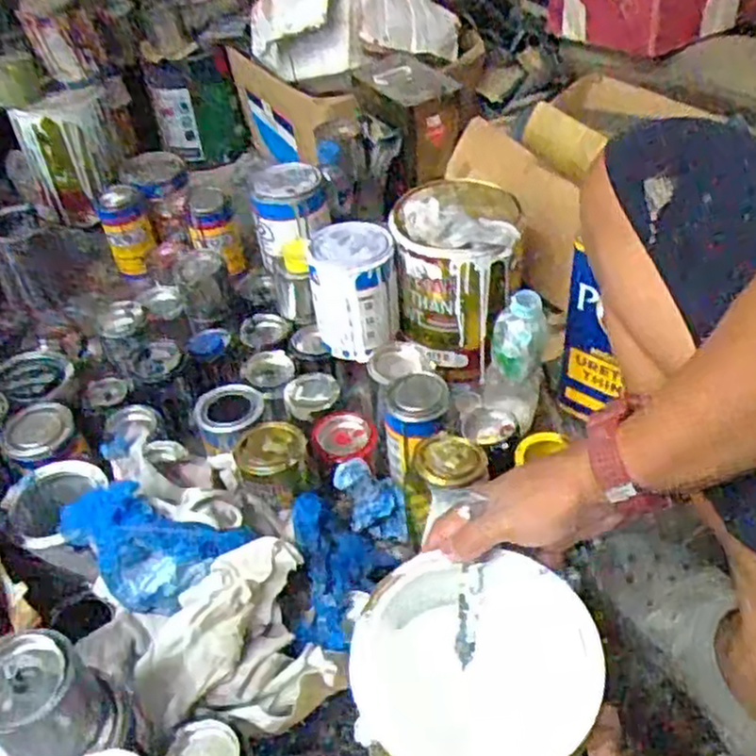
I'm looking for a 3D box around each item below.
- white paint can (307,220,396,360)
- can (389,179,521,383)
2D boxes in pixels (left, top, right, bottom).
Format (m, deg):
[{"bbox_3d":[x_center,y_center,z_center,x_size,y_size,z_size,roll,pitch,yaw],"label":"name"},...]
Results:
[{"bbox_3d":[-0.026,-0.104,0.931,0.101,0.142,0.104,0,43,7],"label":"white paint can"},{"bbox_3d":[0.101,-0.135,0.960,0.152,0.226,0.151,0,43,7],"label":"can"}]

